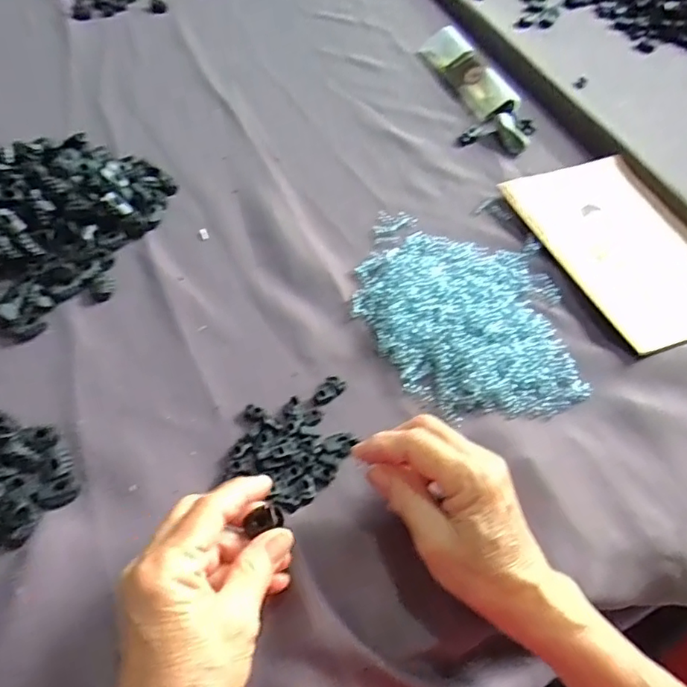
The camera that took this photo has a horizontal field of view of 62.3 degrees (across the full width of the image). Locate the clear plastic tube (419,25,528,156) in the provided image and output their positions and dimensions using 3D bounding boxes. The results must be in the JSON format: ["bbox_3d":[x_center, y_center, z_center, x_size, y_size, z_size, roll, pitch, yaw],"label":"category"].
[{"bbox_3d":[0.146,-0.295,0.636,0.043,0.026,0.226,-15,58,-16],"label":"clear plastic tube"}]

